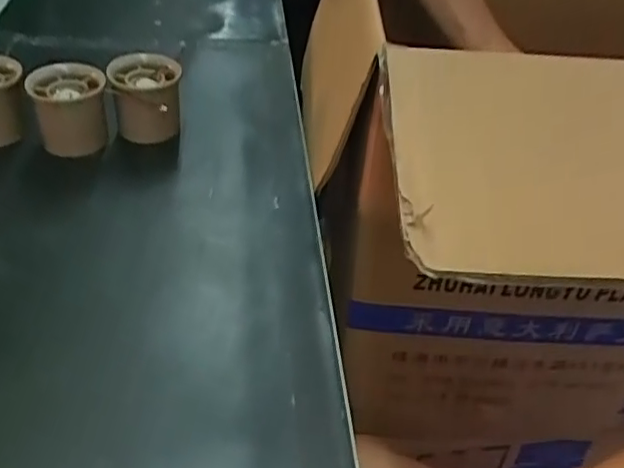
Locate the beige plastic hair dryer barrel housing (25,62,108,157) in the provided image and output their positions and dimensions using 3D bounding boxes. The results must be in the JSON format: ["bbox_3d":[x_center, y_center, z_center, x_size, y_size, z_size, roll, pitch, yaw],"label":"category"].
[{"bbox_3d":[-0.188,-0.097,0.491,0.056,0.053,0.053,-11,43,-18],"label":"beige plastic hair dryer barrel housing"}]

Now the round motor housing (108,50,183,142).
[{"bbox_3d":[-0.132,-0.109,0.507,0.054,0.054,0.052,3,41,-2],"label":"round motor housing"}]

